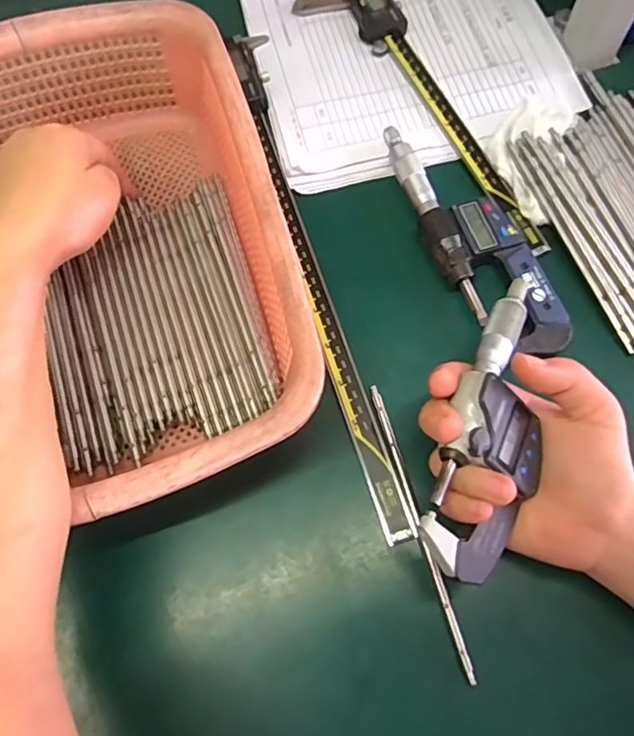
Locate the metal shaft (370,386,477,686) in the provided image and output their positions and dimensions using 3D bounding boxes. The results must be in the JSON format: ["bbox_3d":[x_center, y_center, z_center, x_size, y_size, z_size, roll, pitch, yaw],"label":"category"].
[{"bbox_3d":[0.056,0.084,0.321,0.005,0.004,0.162,-15,71,-3],"label":"metal shaft"}]

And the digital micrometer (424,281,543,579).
[{"bbox_3d":[0.088,0.025,0.290,0.048,0.029,0.155,13,73,7],"label":"digital micrometer"}]

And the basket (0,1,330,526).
[{"bbox_3d":[-0.130,-0.061,0.344,0.220,0.080,0.294,-17,71,-3],"label":"basket"}]

